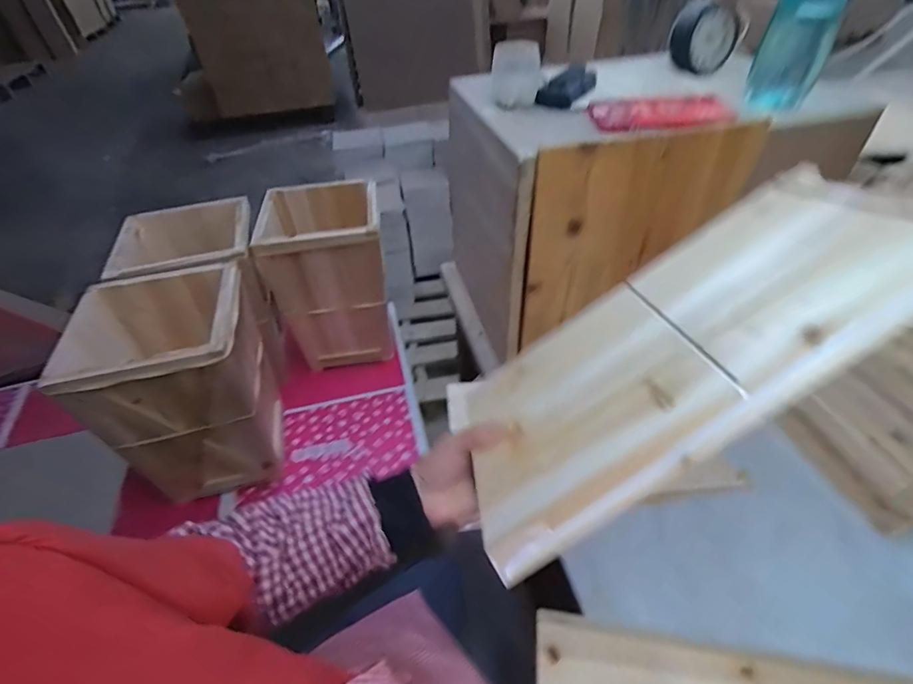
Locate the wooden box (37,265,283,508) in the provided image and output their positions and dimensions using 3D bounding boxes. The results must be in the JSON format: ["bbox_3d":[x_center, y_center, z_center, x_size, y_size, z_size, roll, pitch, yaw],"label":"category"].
[{"bbox_3d":[-0.476,0.095,0.868,0.258,0.371,0.257,-15,43,-11],"label":"wooden box"}]

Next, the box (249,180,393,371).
[{"bbox_3d":[-0.291,-0.136,1.093,0.262,0.359,0.216,-12,42,-8],"label":"box"}]

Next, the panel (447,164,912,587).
[{"bbox_3d":[0.159,0.002,0.378,0.365,0.022,0.222,-38,23,12],"label":"panel"}]

